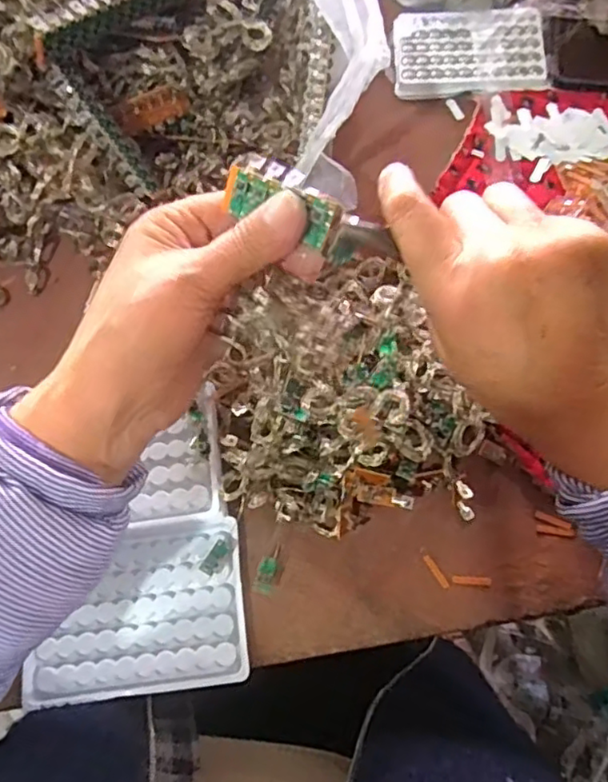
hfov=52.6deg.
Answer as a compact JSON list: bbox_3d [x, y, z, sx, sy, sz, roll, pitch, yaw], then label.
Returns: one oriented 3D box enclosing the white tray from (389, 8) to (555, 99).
[{"bbox_3d":[0.143,-0.293,0.532,0.127,0.018,0.084,3,67,5],"label":"white tray"}]

